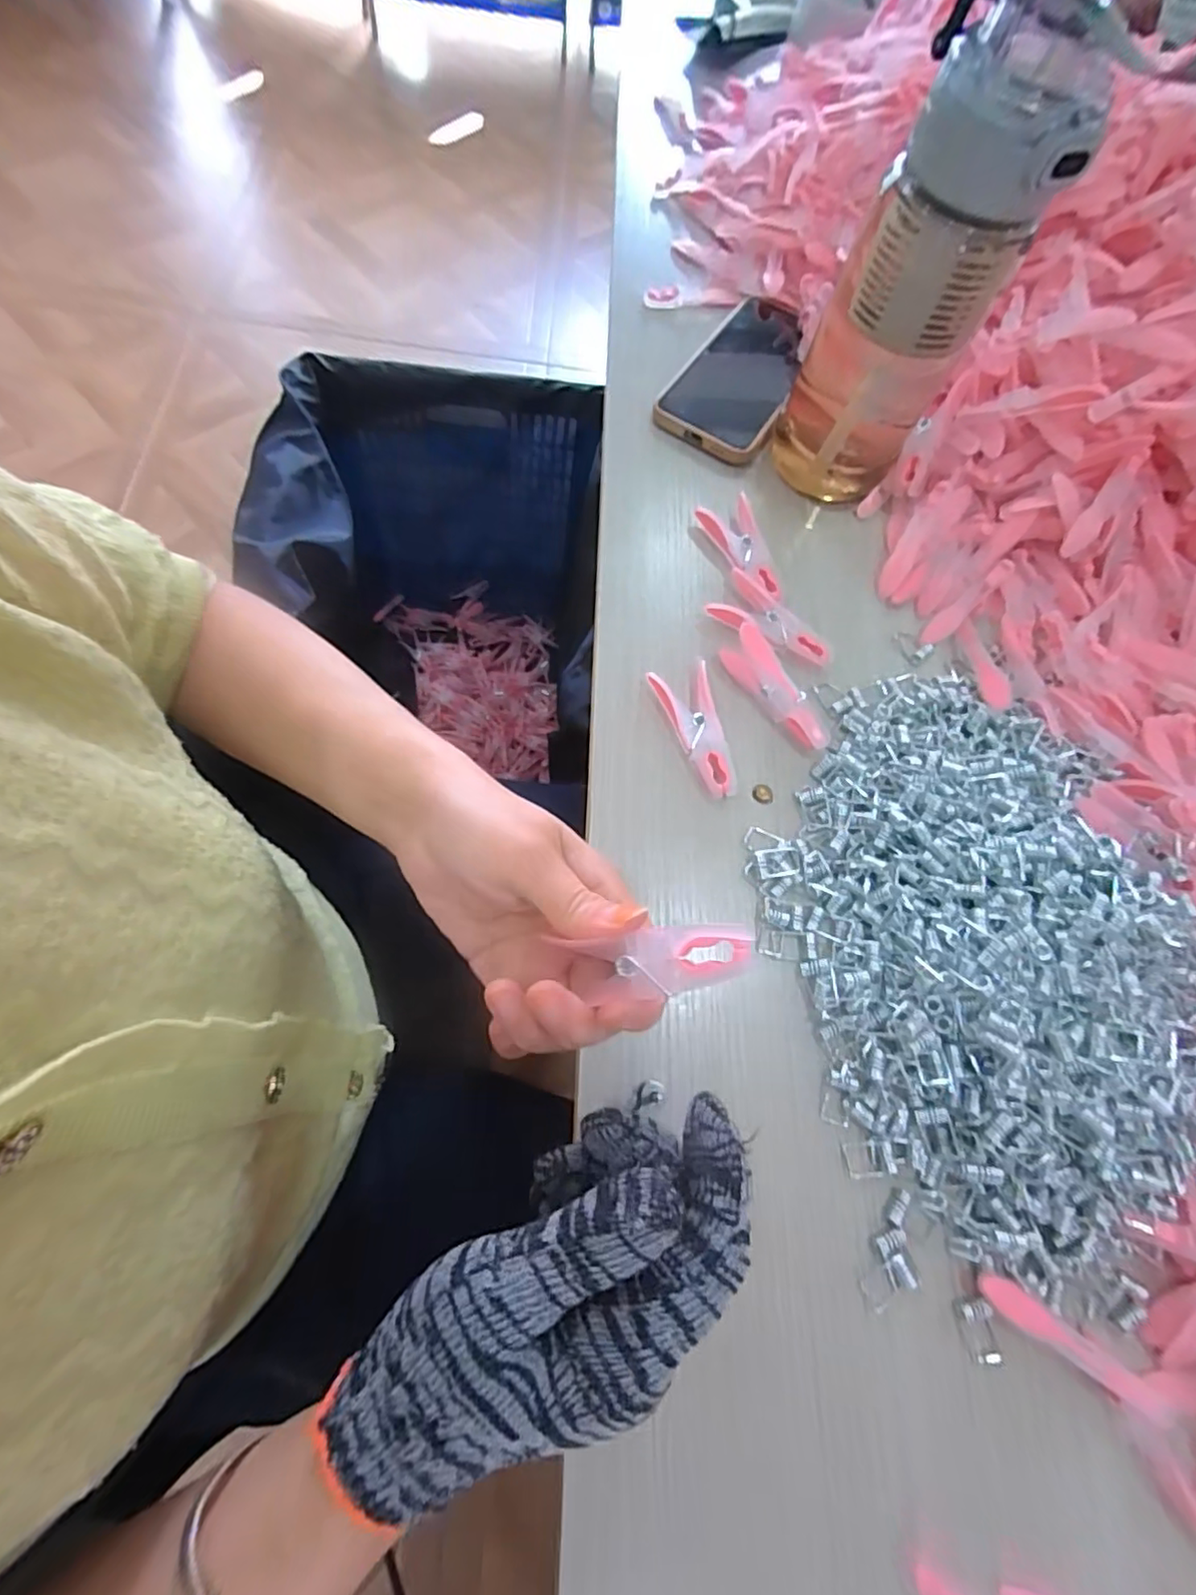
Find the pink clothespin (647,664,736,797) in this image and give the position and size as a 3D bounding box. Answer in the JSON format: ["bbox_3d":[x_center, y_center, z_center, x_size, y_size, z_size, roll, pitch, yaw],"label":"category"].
[{"bbox_3d":[0.056,-0.036,0.347,0.031,0.018,0.077,-16,73,-13],"label":"pink clothespin"}]

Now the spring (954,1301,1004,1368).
[{"bbox_3d":[0.159,0.223,0.258,0.014,0.004,0.022,-1,70,-8],"label":"spring"}]

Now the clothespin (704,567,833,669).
[{"bbox_3d":[0.104,-0.104,0.371,0.077,0.009,0.036,38,70,7],"label":"clothespin"}]

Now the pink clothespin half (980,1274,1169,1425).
[{"bbox_3d":[0.193,0.225,0.257,0.075,0.008,0.012,35,70,6],"label":"pink clothespin half"}]

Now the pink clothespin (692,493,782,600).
[{"bbox_3d":[0.093,-0.156,0.393,0.032,0.010,0.078,-20,74,-14],"label":"pink clothespin"}]

